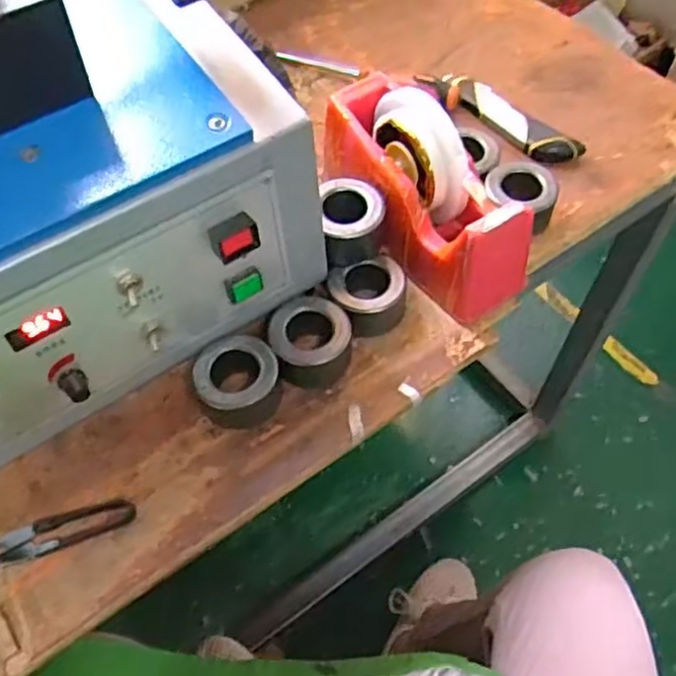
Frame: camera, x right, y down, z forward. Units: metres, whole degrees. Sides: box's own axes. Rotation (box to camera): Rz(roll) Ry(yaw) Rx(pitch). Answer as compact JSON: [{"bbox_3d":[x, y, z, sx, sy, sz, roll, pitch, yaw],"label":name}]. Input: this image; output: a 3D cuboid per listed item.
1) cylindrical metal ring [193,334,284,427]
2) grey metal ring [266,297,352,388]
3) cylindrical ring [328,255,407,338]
[{"bbox_3d":[-0.073,0.030,0.502,0.058,0.039,0.056,-1,58,1],"label":"cylindrical metal ring"},{"bbox_3d":[-0.020,0.001,0.516,0.058,0.039,0.059,-1,58,1],"label":"grey metal ring"},{"bbox_3d":[0.024,-0.033,0.541,0.059,0.039,0.055,-1,58,1],"label":"cylindrical ring"}]

